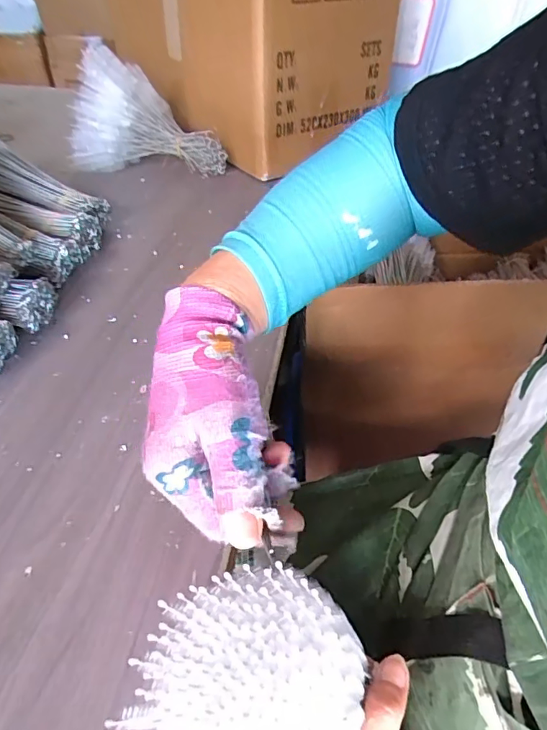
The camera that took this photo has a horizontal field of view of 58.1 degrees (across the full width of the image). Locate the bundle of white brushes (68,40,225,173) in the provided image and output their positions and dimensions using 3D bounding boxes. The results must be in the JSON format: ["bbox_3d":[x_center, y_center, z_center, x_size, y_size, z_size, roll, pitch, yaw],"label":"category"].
[{"bbox_3d":[-0.182,-0.372,0.737,0.222,0.151,0.101,3,41,1],"label":"bundle of white brushes"}]

